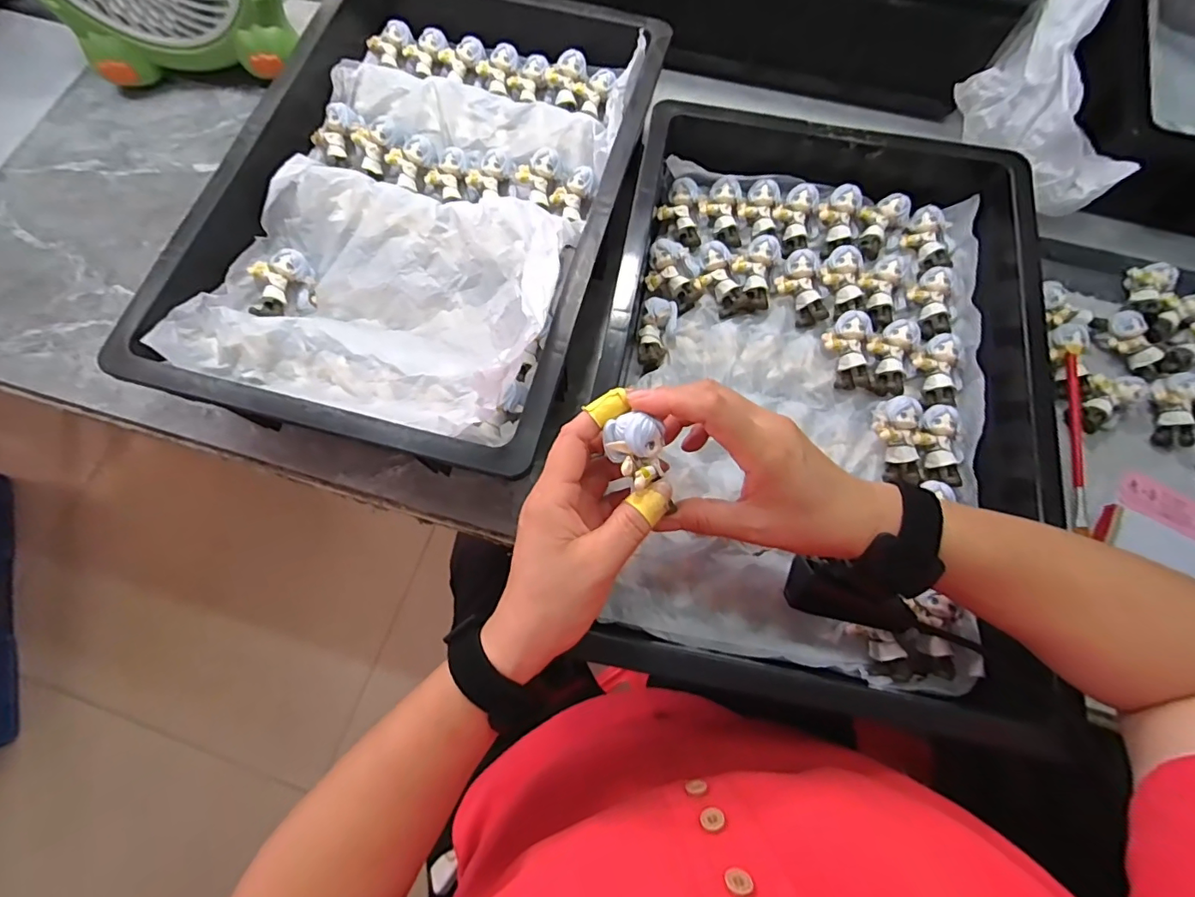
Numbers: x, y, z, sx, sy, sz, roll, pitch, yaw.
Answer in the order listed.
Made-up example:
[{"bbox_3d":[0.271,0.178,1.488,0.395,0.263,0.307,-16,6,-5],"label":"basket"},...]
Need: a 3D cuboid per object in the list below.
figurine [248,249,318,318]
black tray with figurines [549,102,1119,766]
[{"bbox_3d":[-0.262,-0.134,0.433,0.041,0.032,0.054,-7,72,-3],"label":"figurine"},{"bbox_3d":[0.160,-0.061,0.406,0.322,0.072,0.470,8,72,2],"label":"black tray with figurines"}]

